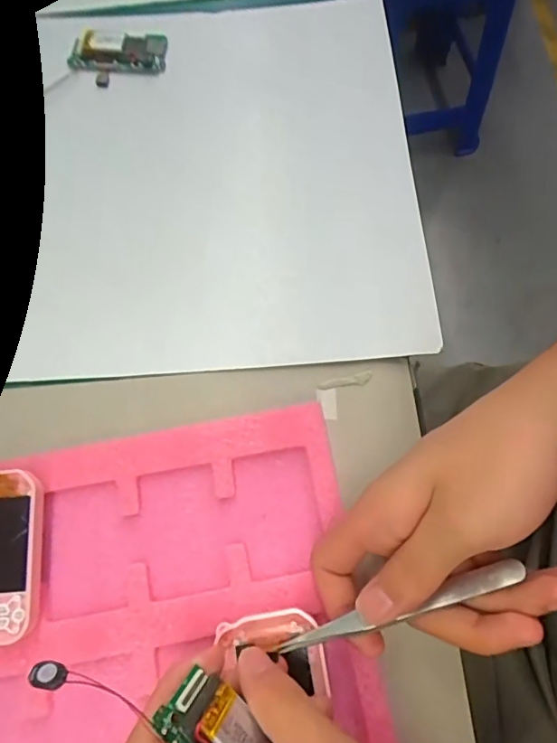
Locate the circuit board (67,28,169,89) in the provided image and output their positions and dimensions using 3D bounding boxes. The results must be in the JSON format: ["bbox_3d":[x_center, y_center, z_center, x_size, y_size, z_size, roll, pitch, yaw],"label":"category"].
[{"bbox_3d":[-0.126,-0.246,0.394,0.074,0.012,0.048,-3,71,0],"label":"circuit board"}]

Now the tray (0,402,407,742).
[{"bbox_3d":[-0.051,0.202,0.234,0.220,0.016,0.355,-8,71,-2],"label":"tray"}]

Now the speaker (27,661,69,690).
[{"bbox_3d":[-0.093,0.123,0.205,0.015,0.005,0.009,8,71,4],"label":"speaker"}]

